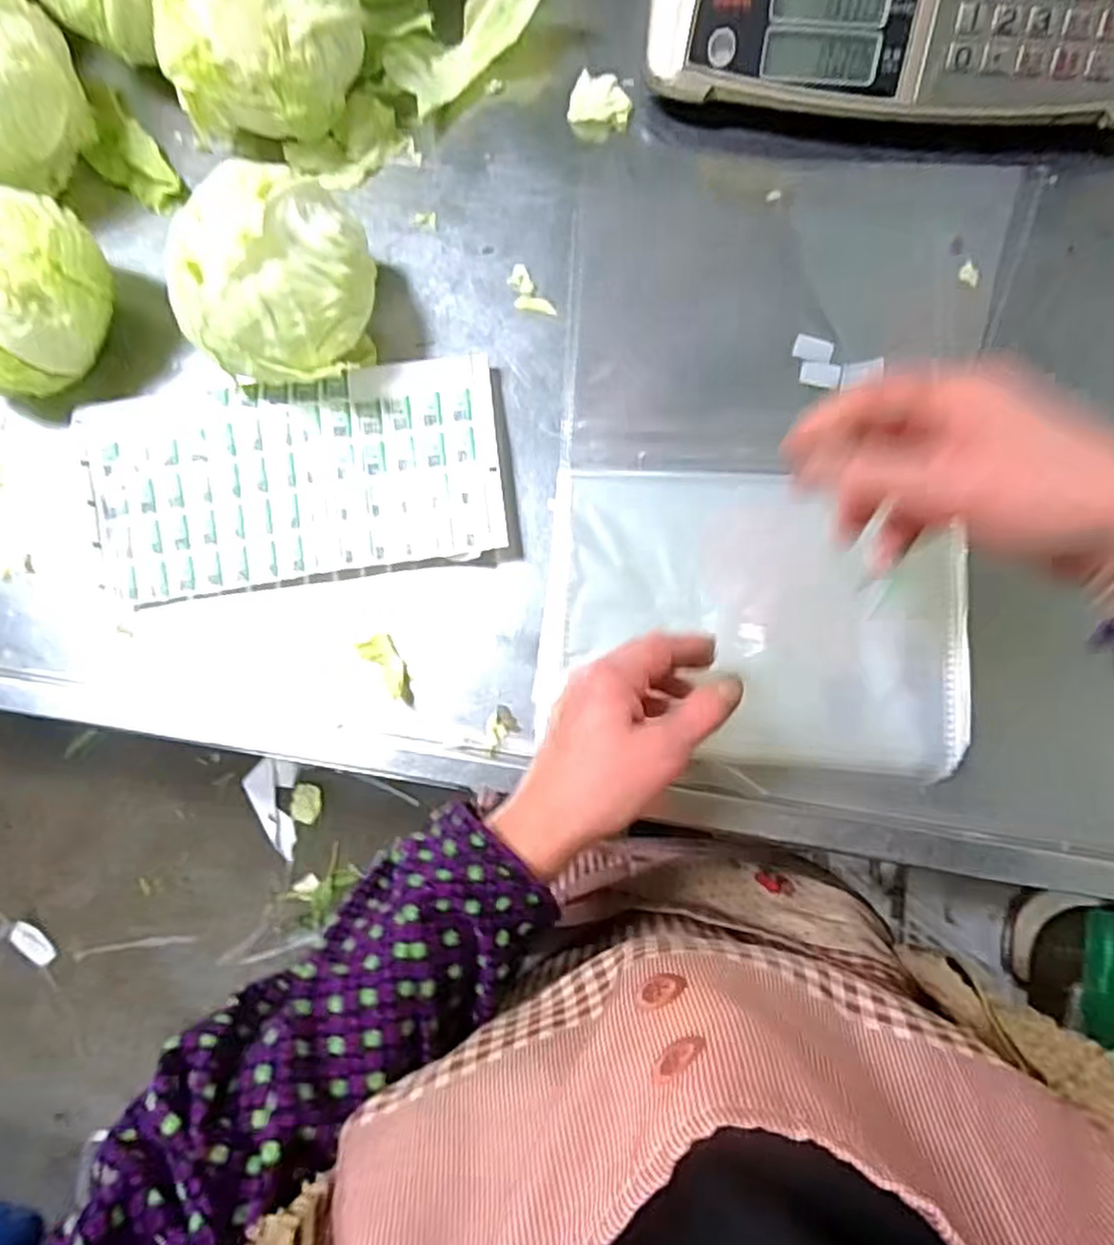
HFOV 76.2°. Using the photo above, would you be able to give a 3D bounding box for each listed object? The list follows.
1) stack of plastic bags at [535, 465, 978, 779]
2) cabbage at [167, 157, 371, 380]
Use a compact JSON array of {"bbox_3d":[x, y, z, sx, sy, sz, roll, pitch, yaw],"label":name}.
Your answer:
[{"bbox_3d":[0.123,-0.004,0.450,0.261,0.023,0.179,5,84,5],"label":"stack of plastic bags"},{"bbox_3d":[-0.168,-0.210,0.434,0.099,0.095,0.121,23,86,6],"label":"cabbage"}]

